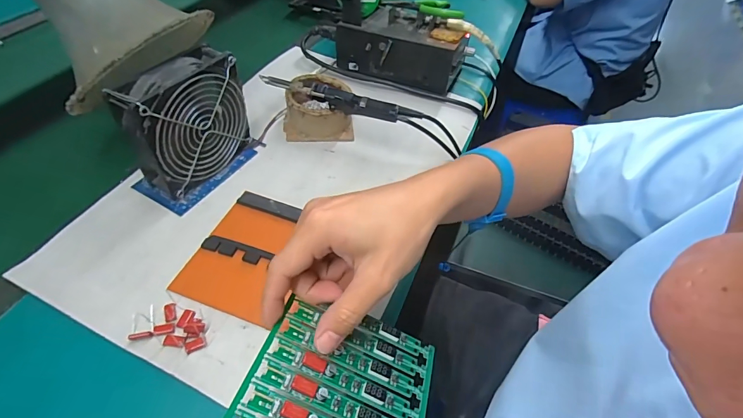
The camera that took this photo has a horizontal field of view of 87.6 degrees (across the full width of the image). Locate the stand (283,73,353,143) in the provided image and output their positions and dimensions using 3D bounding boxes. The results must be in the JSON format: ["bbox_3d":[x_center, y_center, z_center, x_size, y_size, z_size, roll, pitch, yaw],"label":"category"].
[{"bbox_3d":[-0.070,-0.134,0.507,0.088,0.049,0.085,-2,51,-8],"label":"stand"}]

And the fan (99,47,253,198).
[{"bbox_3d":[-0.191,-0.088,0.406,0.042,0.120,0.123,29,54,18],"label":"fan"}]

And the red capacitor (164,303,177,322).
[{"bbox_3d":[-0.174,0.089,0.335,0.009,0.004,0.017,-14,53,-17],"label":"red capacitor"}]

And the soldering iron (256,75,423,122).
[{"bbox_3d":[-0.041,-0.133,0.470,0.200,0.019,0.021,17,51,8],"label":"soldering iron"}]

